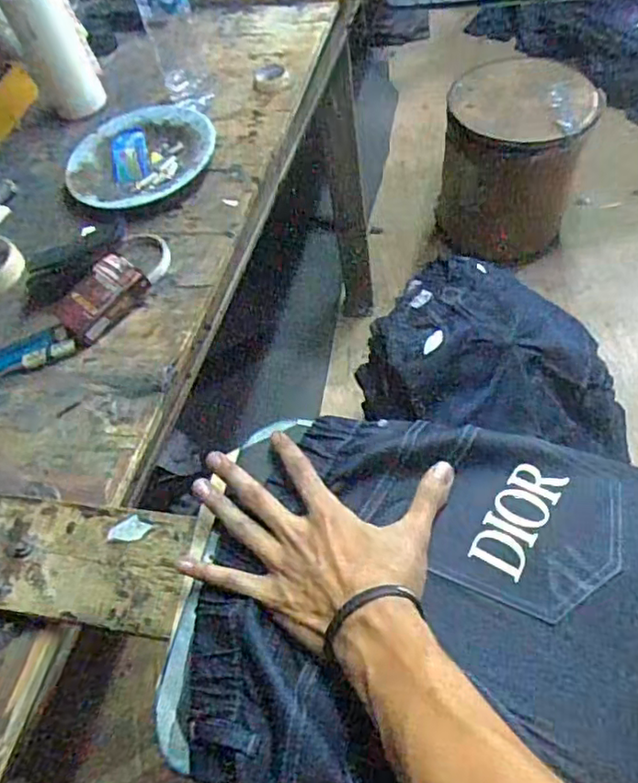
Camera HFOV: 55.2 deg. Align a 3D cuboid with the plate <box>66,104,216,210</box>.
[{"bbox_3d":[-0.232,-0.314,0.795,0.189,0.035,0.188,-4,56,6],"label":"plate"}]

